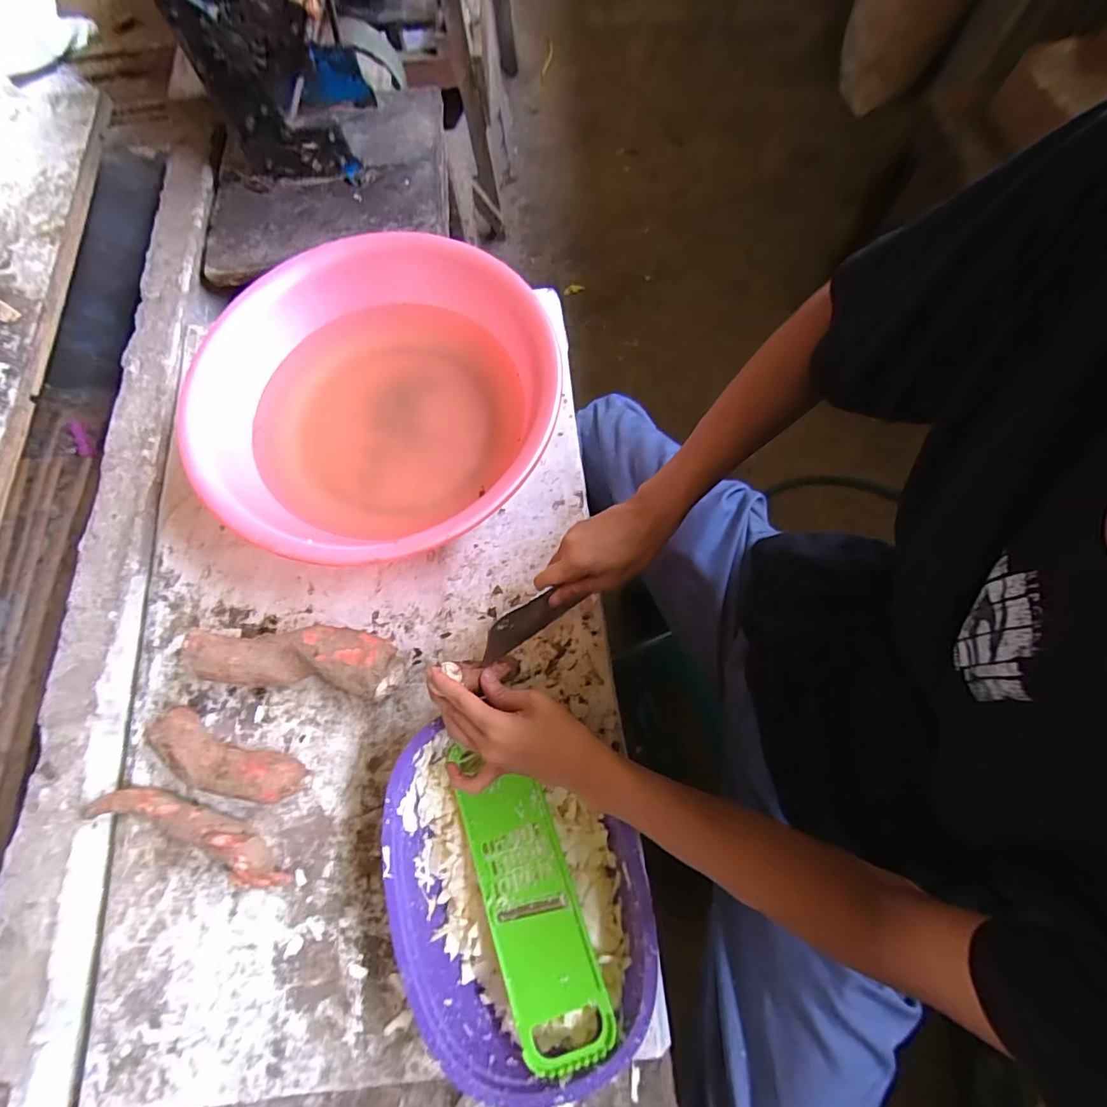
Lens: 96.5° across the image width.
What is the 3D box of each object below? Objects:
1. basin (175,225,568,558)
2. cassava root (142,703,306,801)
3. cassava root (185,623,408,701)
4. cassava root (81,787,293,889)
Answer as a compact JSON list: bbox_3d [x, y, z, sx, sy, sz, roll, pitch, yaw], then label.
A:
[{"bbox_3d":[-0.211,-0.176,0.588,0.378,0.118,0.392,-1,73,4],"label":"basin"},{"bbox_3d":[-0.344,0.216,0.520,0.169,0.045,0.054,20,75,9],"label":"cassava root"},{"bbox_3d":[-0.270,0.112,0.534,0.212,0.069,0.069,5,73,6],"label":"cassava root"},{"bbox_3d":[-0.370,0.282,0.502,0.225,0.035,0.041,17,75,9],"label":"cassava root"}]

